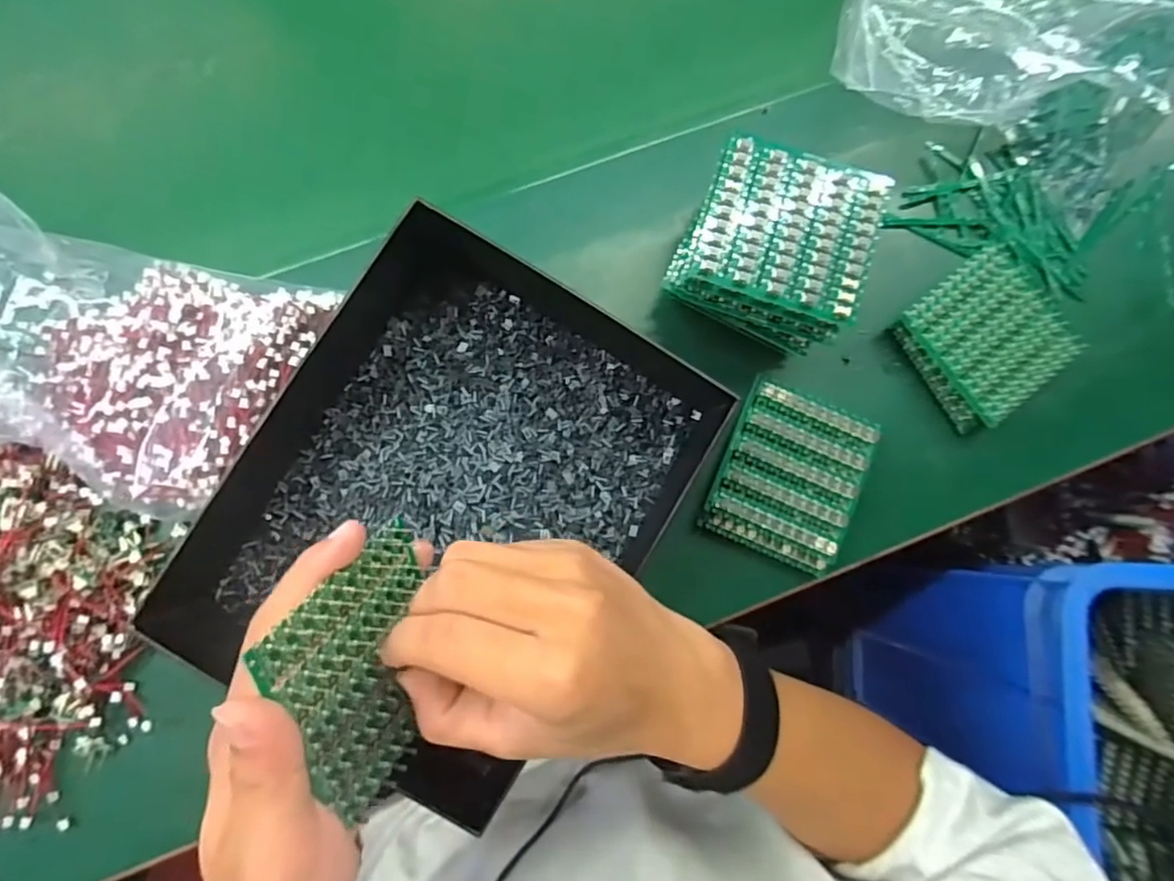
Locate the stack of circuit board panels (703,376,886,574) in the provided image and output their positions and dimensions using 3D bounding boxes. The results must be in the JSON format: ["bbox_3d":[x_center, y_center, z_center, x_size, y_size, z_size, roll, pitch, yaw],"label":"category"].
[{"bbox_3d":[0.121,0.021,0.375,0.080,0.026,0.095,23,83,0],"label":"stack of circuit board panels"}]

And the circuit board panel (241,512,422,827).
[{"bbox_3d":[-0.080,0.086,0.239,0.005,0.077,0.085,-2,116,22],"label":"circuit board panel"}]

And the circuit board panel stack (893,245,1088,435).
[{"bbox_3d":[0.247,-0.065,0.387,0.085,0.027,0.087,-36,86,-6],"label":"circuit board panel stack"}]

